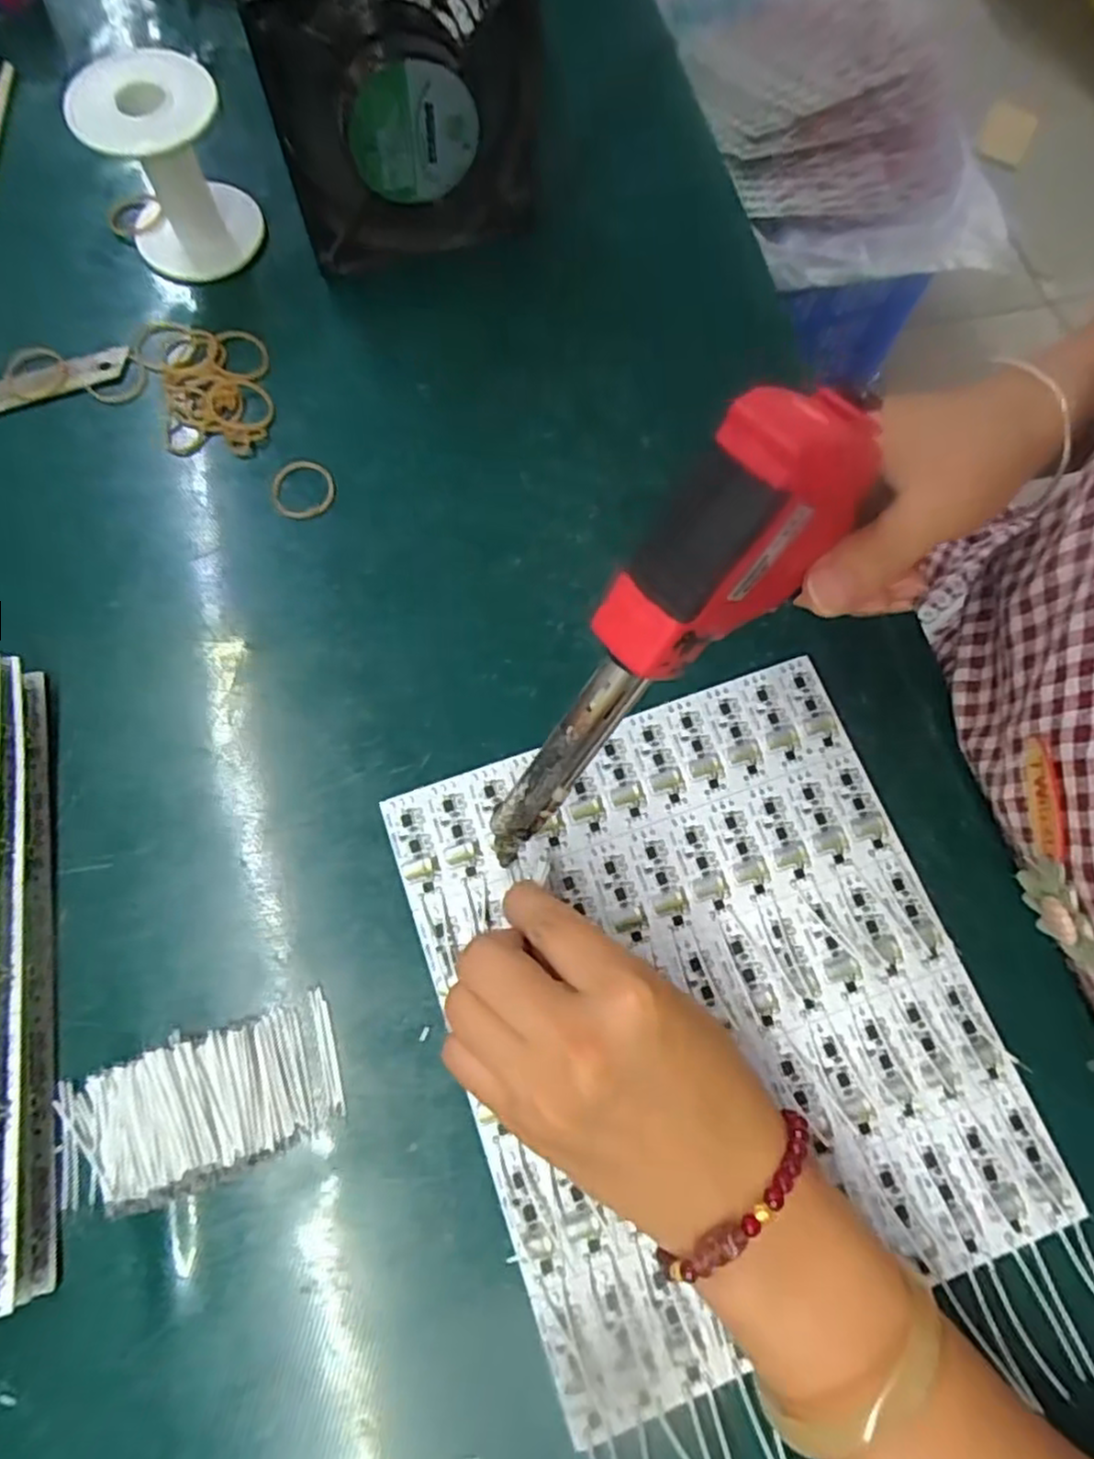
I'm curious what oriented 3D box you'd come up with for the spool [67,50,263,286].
[{"bbox_3d":[-0.182,-0.272,0.358,0.066,0.074,0.059,-25,75,-9],"label":"spool"}]

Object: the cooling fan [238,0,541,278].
[{"bbox_3d":[-0.063,-0.281,0.338,0.119,0.133,0.046,-13,73,-6],"label":"cooling fan"}]

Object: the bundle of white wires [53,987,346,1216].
[{"bbox_3d":[-0.128,0.138,0.267,0.100,0.012,0.050,-21,74,-8],"label":"bundle of white wires"}]

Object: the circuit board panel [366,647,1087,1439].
[{"bbox_3d":[0.063,0.102,0.286,0.196,0.007,0.228,-19,74,-7],"label":"circuit board panel"}]

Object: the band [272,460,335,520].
[{"bbox_3d":[-0.116,-0.115,0.349,0.030,0.004,0.031,-1,73,-2],"label":"band"}]

